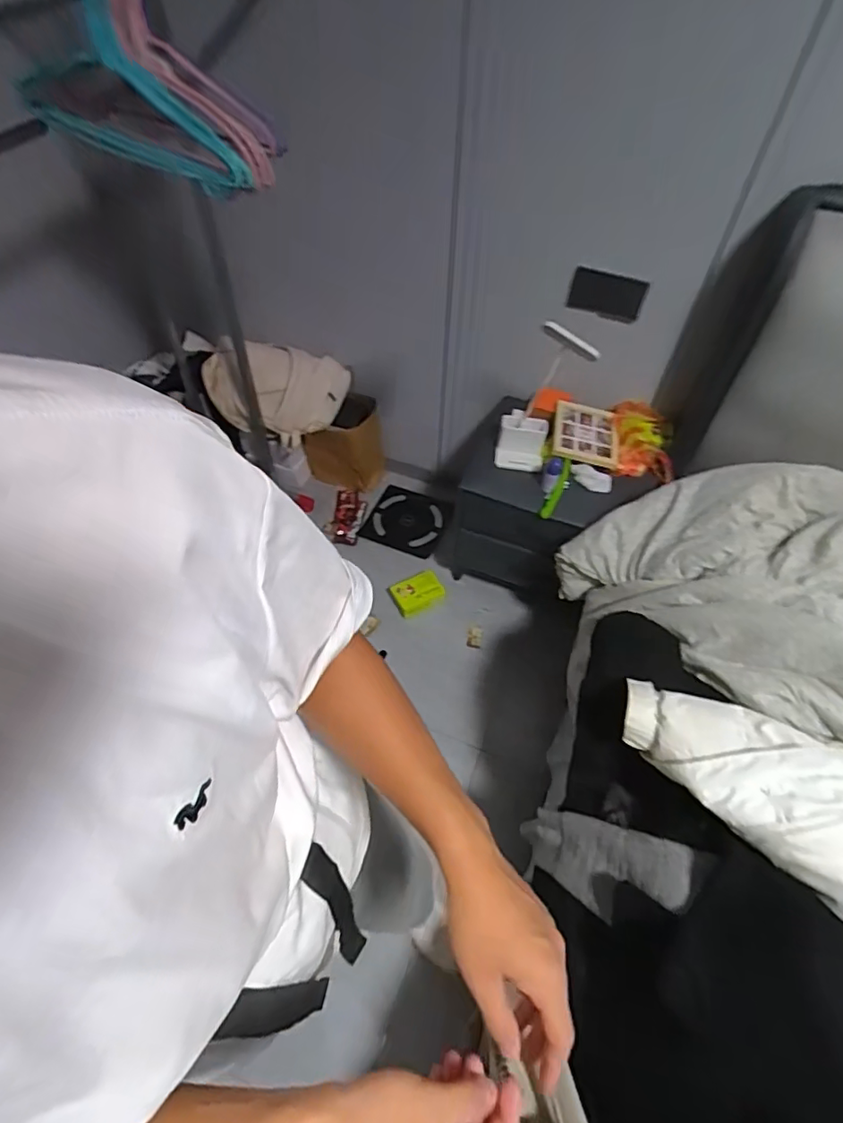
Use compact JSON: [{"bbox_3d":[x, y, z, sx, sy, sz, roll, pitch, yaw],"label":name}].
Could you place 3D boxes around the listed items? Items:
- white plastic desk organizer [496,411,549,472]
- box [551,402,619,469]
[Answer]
[{"bbox_3d":[0.270,-0.331,1.528,0.126,0.088,0.146,10,55,6],"label":"white plastic desk organizer"},{"bbox_3d":[0.445,-0.343,1.530,0.170,0.033,0.181,9,72,1],"label":"box"}]

